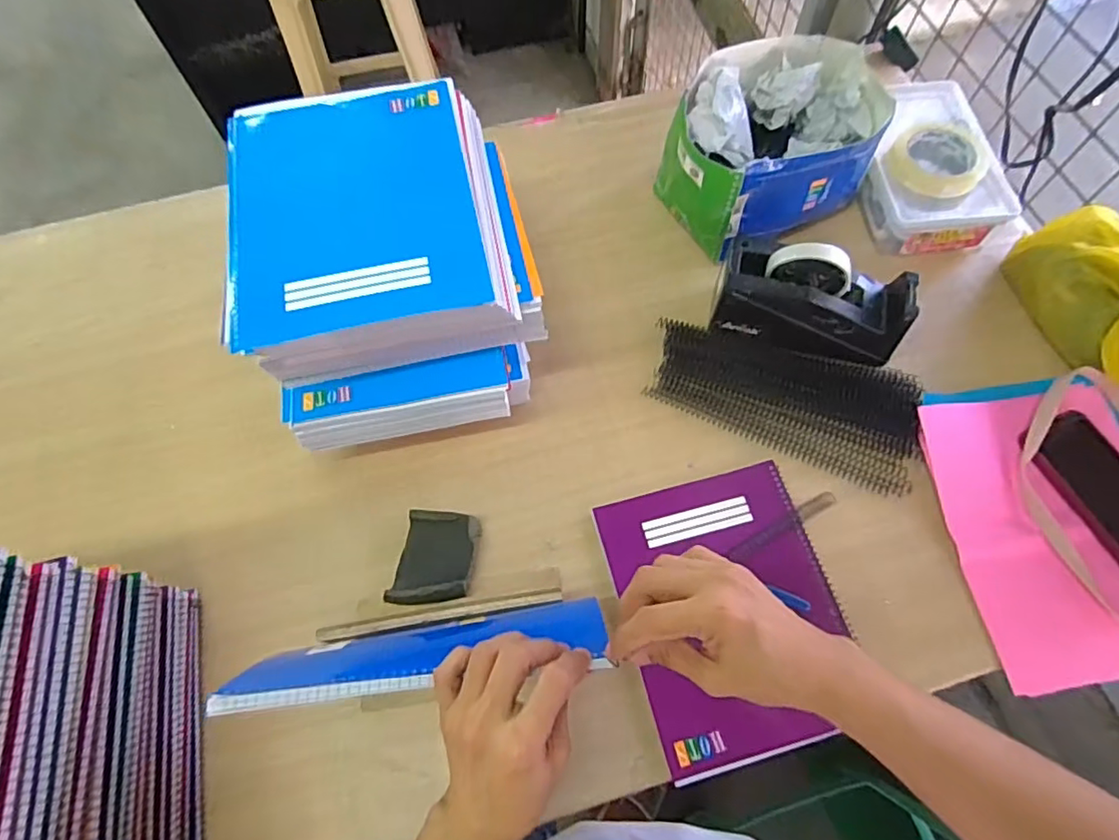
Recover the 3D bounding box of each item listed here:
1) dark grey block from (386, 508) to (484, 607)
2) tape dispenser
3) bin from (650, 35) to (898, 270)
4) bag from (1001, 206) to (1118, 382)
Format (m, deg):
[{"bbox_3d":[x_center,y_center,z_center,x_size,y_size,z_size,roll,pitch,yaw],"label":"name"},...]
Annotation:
[{"bbox_3d":[-0.117,0.131,0.563,0.074,0.044,0.093,2,66,3],"label":"dark grey block"},{"bbox_3d":[0.267,-0.123,0.628,0.196,0.104,0.077,12,67,7],"label":"tape dispenser"},{"bbox_3d":[0.245,-0.328,0.708,0.244,0.129,0.203,-19,67,-7],"label":"bin"},{"bbox_3d":[0.587,-0.135,0.619,0.109,0.091,0.198,-10,66,-3],"label":"bag"}]

